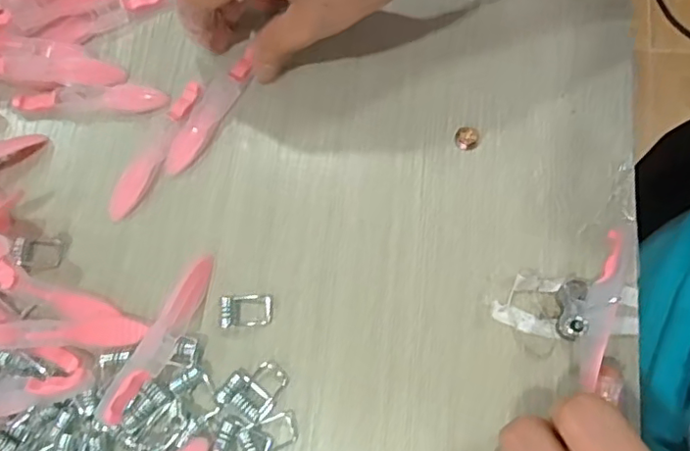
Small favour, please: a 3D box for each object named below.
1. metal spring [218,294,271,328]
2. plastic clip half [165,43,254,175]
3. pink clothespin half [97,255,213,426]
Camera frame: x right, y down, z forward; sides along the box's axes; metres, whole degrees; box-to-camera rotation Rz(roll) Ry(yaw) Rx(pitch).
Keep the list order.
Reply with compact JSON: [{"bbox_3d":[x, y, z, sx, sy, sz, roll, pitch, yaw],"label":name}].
[{"bbox_3d":[-0.044,0.038,0.258,0.022,0.006,0.015,-4,74,4],"label":"metal spring"},{"bbox_3d":[-0.065,-0.056,0.284,0.014,0.004,0.071,31,83,8],"label":"plastic clip half"},{"bbox_3d":[-0.079,0.048,0.252,0.013,0.007,0.078,25,61,6],"label":"pink clothespin half"}]

